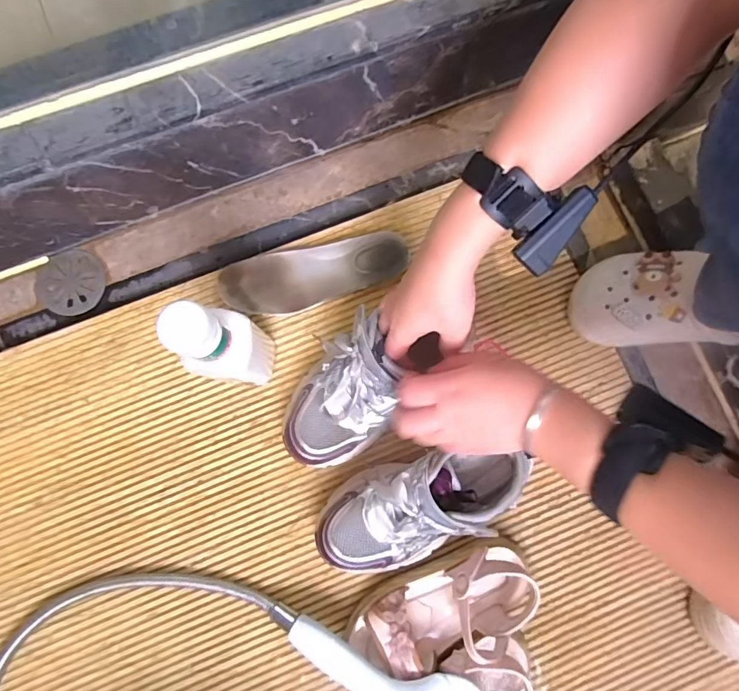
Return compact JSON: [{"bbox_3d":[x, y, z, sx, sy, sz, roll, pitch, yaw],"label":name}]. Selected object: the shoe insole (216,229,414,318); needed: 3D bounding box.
[{"bbox_3d":[-0.061,-0.084,0.545,0.213,0.033,0.071,-13,81,-3],"label":"shoe insole"}]

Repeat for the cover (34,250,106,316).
[{"bbox_3d":[-0.357,-0.075,0.557,0.073,0.013,0.078,0,81,-1],"label":"cover"}]

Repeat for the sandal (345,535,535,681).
[{"bbox_3d":[0.076,0.274,0.475,0.196,0.061,0.090,-24,82,-5],"label":"sandal"}]

